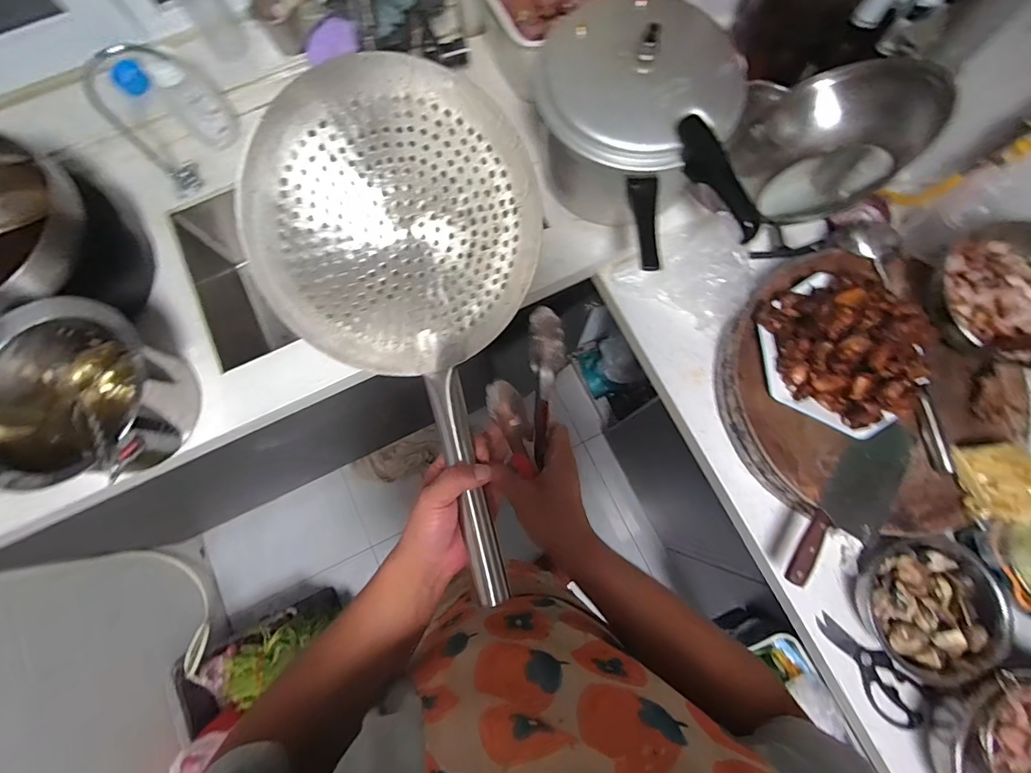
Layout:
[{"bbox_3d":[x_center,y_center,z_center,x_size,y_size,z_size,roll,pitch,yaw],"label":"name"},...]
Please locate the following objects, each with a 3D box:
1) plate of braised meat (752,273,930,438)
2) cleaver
[{"bbox_3d":[0.506,-0.059,0.679,0.212,0.098,0.250,-18,78,-4],"label":"plate of braised meat"},{"bbox_3d":[0.517,0.180,0.682,0.093,0.029,0.291,33,79,7],"label":"cleaver"}]

